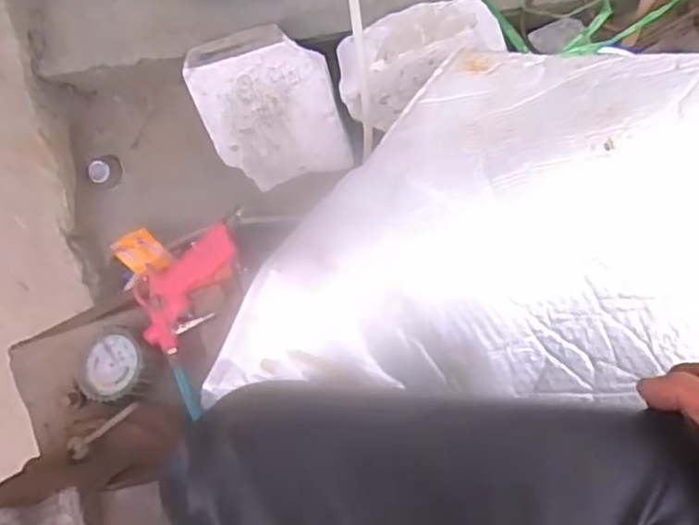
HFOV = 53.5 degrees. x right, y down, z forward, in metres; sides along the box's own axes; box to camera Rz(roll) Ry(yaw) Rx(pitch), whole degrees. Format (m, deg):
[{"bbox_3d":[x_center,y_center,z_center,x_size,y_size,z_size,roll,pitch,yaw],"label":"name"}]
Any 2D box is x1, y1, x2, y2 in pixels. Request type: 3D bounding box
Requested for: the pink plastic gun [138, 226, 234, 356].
[{"bbox_3d":[-0.159,0.018,0.658,0.064,0.022,0.123,34,77,2],"label":"pink plastic gun"}]

